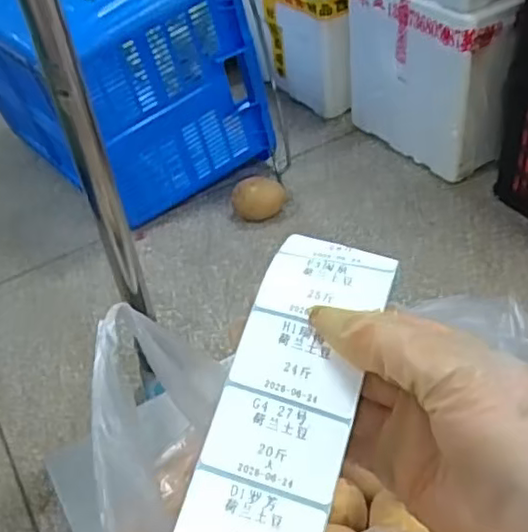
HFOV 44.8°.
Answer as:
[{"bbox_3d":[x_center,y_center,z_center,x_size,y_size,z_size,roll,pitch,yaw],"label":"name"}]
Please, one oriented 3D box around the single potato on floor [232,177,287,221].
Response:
[{"bbox_3d":[-0.010,-0.122,1.243,0.105,0.083,0.070,-4,42,5],"label":"single potato on floor"}]

